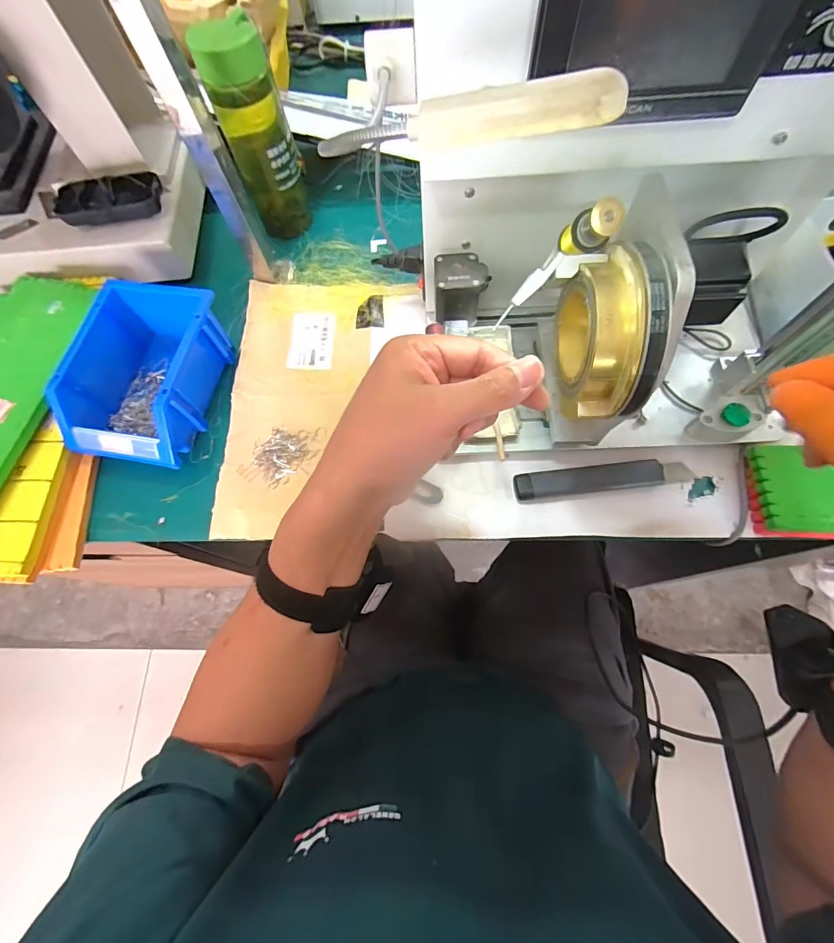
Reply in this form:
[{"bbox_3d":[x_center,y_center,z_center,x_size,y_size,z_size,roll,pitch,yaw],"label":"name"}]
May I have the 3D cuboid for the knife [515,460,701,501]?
[{"bbox_3d":[0.183,0.006,0.415,0.172,0.010,0.026,-7,69,-1],"label":"knife"}]

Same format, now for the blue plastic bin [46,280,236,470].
[{"bbox_3d":[-0.280,-0.102,0.439,0.123,0.071,0.181,11,70,6],"label":"blue plastic bin"}]

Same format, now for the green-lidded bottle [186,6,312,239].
[{"bbox_3d":[-0.174,-0.368,0.472,0.069,0.182,0.063,-19,70,-5],"label":"green-lidded bottle"}]

